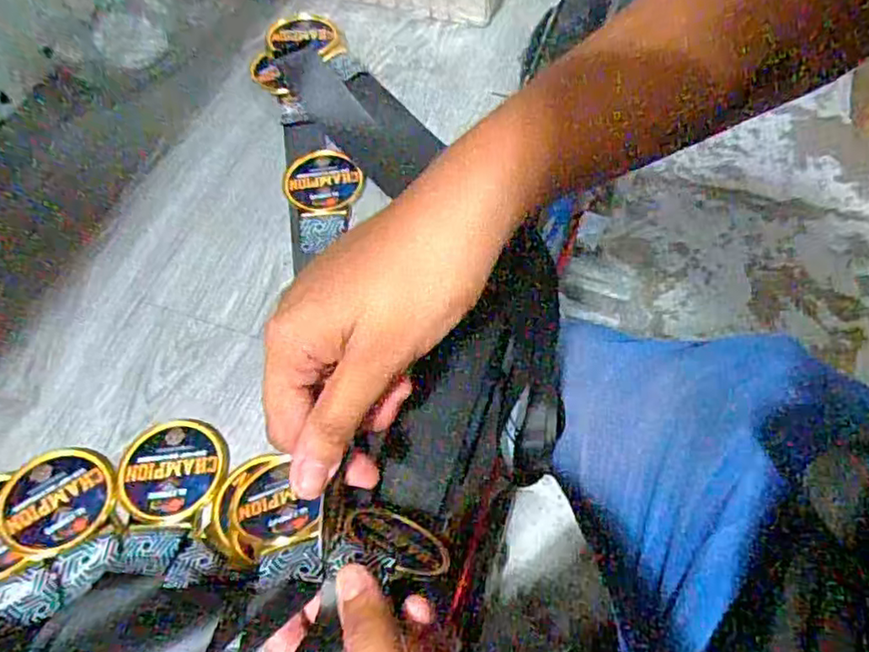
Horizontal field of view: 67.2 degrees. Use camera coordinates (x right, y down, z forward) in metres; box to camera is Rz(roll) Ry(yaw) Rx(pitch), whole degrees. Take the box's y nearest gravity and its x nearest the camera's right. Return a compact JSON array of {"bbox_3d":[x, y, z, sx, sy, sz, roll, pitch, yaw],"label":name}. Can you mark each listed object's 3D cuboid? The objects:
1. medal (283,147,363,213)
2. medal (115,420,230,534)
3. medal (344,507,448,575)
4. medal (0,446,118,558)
[{"bbox_3d":[-0.068,-0.088,0.397,0.047,0.004,0.046,2,59,3],"label":"medal"},{"bbox_3d":[-0.121,0.068,0.303,0.047,0.004,0.051,1,59,3],"label":"medal"},{"bbox_3d":[-0.015,0.092,0.286,0.046,0.042,0.004,26,101,14],"label":"medal"},{"bbox_3d":[-0.171,0.078,0.295,0.050,0.006,0.048,-1,59,2],"label":"medal"}]

